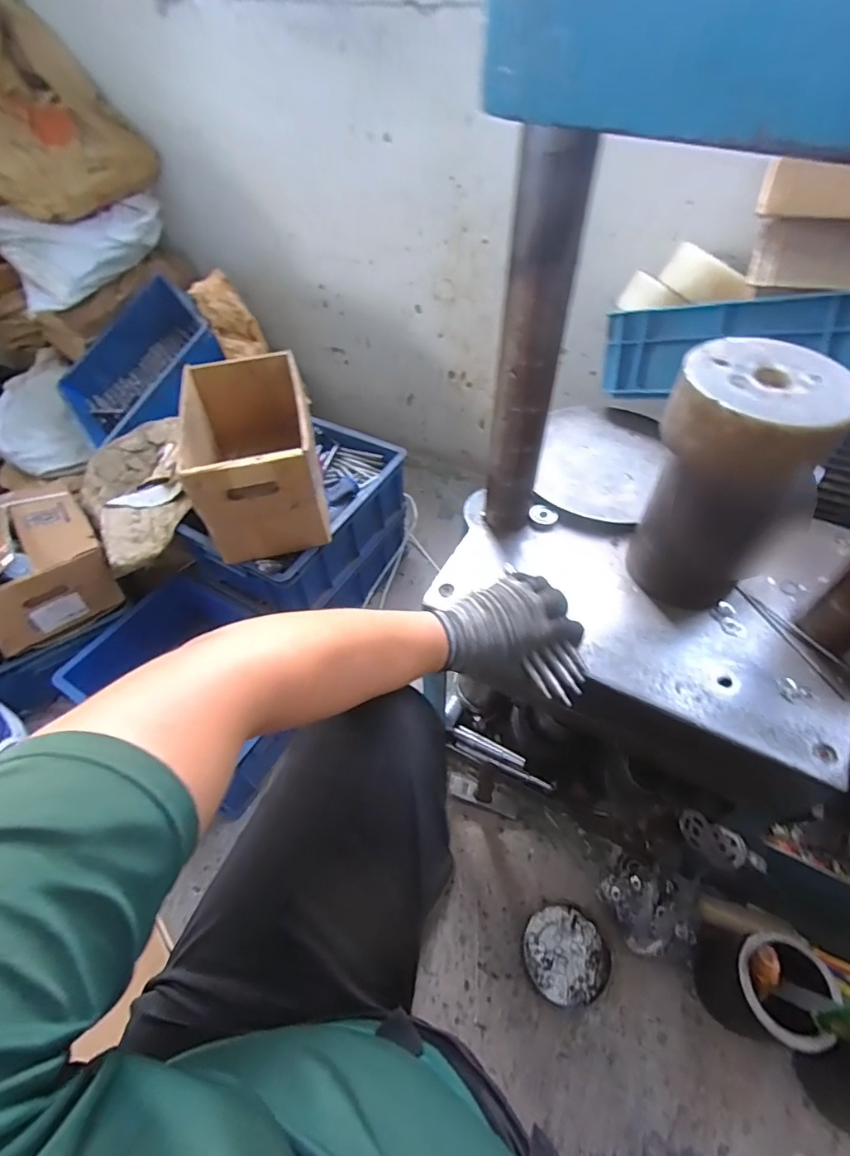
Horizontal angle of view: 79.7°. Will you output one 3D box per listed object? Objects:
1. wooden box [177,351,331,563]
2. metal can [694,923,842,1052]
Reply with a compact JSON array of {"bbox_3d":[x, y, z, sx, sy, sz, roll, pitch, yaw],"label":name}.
[{"bbox_3d":[-0.295,-0.216,0.912,0.198,0.214,0.318,-12,52,-8],"label":"wooden box"},{"bbox_3d":[0.432,0.527,0.659,0.106,0.159,0.105,-1,51,1],"label":"metal can"}]

